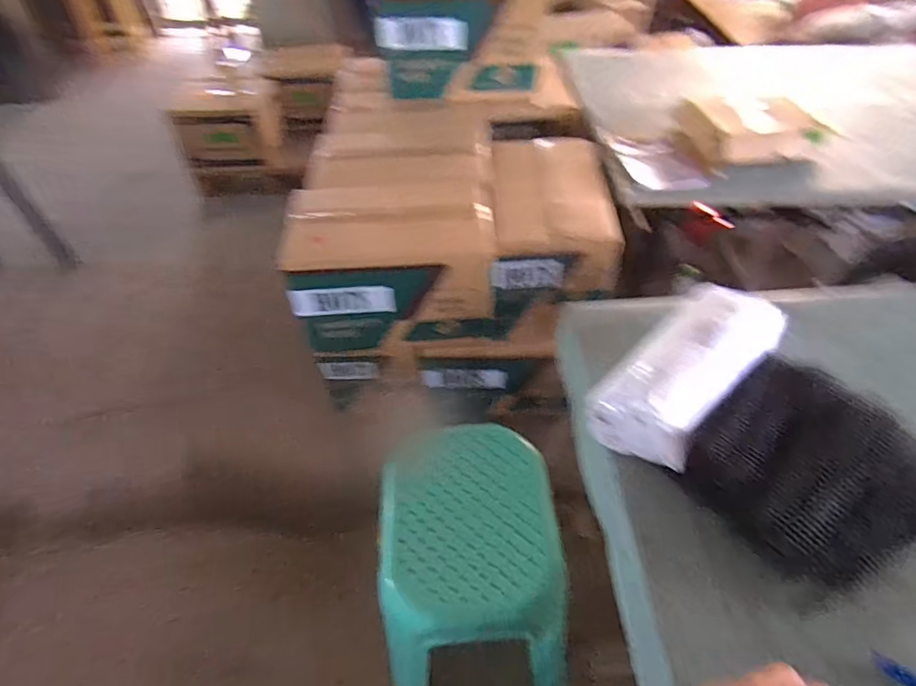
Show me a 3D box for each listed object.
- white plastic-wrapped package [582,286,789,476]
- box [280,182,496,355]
[{"bbox_3d":[0.268,0.023,0.577,0.111,0.069,0.260,36,59,29],"label":"white plastic-wrapped package"},{"bbox_3d":[-0.150,-0.172,1.180,0.438,0.292,0.259,-6,49,-3],"label":"box"}]

